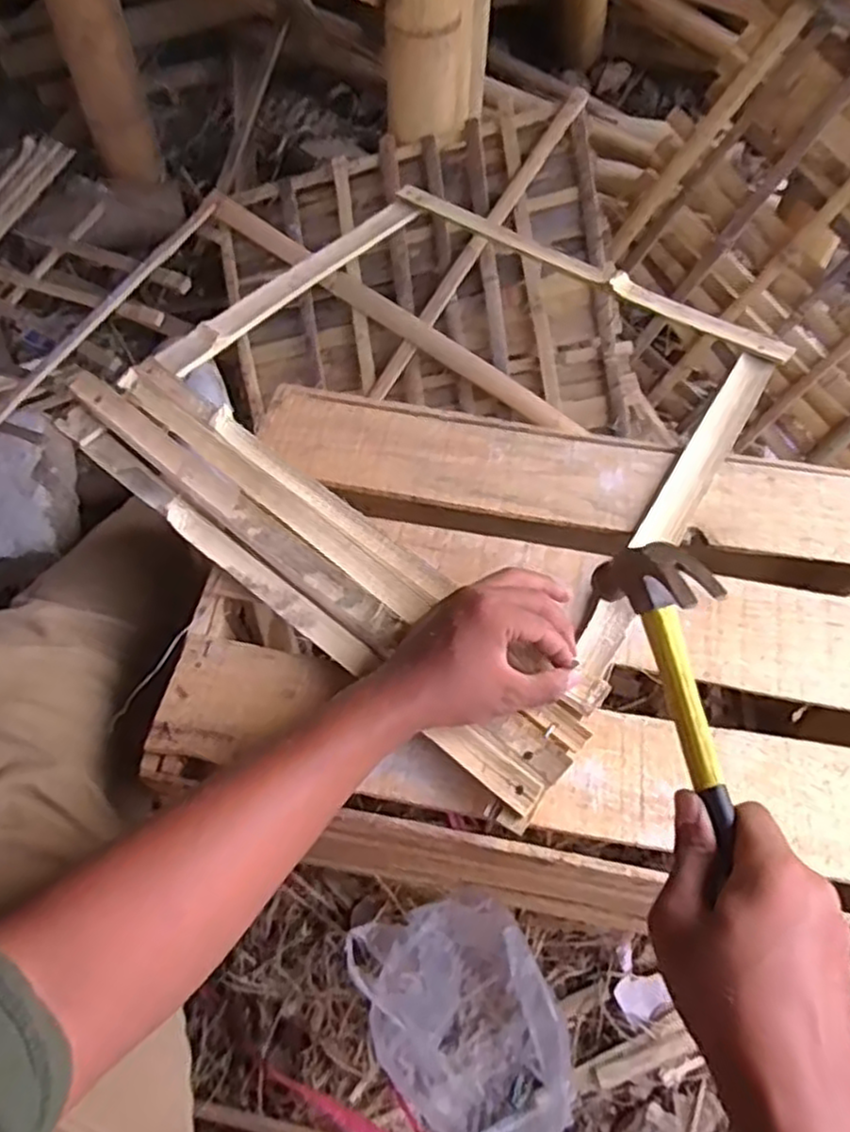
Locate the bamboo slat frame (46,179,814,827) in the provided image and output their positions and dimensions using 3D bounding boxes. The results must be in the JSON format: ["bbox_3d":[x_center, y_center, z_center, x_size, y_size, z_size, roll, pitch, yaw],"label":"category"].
[{"bbox_3d":[0.031,-0.156,0.689,0.509,0.067,0.579,32,63,17],"label":"bamboo slat frame"}]

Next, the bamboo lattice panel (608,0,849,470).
[{"bbox_3d":[0.499,-0.405,0.962,0.071,0.494,0.526,-20,71,-44],"label":"bamboo lattice panel"}]

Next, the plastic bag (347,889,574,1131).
[{"bbox_3d":[0.034,0.427,0.689,0.155,0.114,0.214,-22,61,-15],"label":"plastic bag"}]

